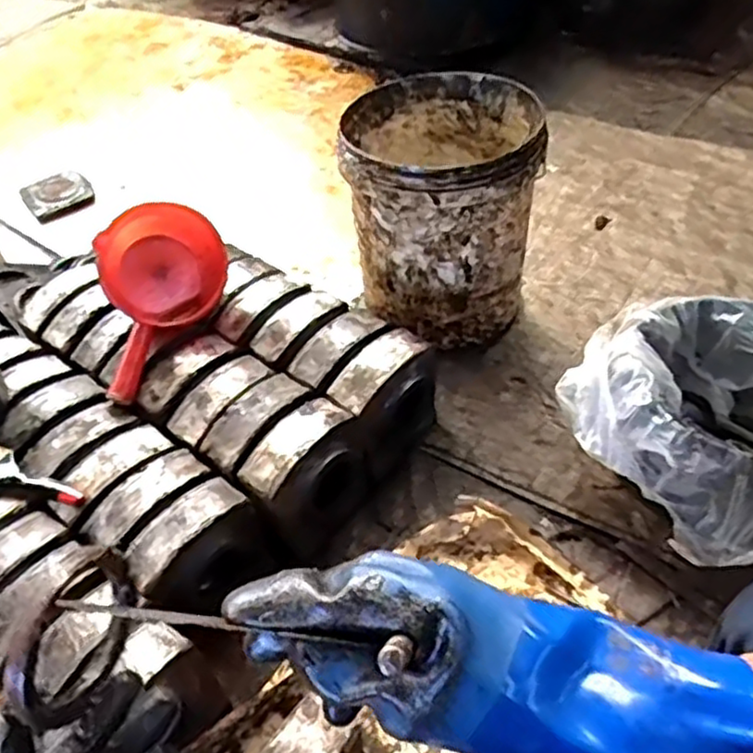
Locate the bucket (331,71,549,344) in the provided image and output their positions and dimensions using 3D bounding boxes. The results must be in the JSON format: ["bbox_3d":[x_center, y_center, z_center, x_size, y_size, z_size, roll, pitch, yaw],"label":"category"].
[{"bbox_3d":[0.110,-0.275,1.183,0.300,0.325,0.314,-3,48,4],"label":"bucket"}]

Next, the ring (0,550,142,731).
[{"bbox_3d":[-0.155,0.135,0.366,0.013,0.083,0.085,11,50,15],"label":"ring"}]

